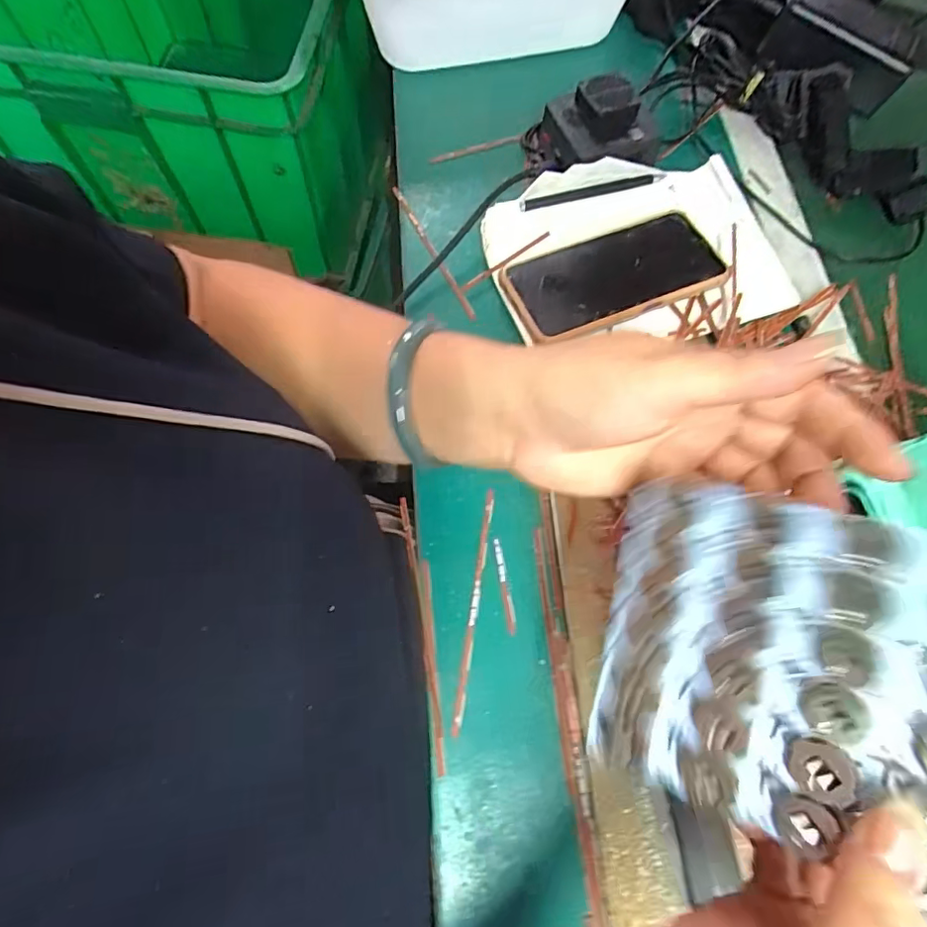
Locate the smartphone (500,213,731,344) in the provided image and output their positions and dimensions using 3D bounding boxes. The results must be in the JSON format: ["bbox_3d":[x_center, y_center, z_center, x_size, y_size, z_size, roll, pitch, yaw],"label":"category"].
[{"bbox_3d":[0.111,-0.141,0.408,0.152,0.010,0.070,-18,76,-1],"label":"smartphone"}]

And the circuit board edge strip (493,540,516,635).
[{"bbox_3d":[0.026,0.076,0.343,0.005,0.004,0.057,-8,68,-6],"label":"circuit board edge strip"}]

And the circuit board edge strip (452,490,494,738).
[{"bbox_3d":[0.007,0.086,0.337,0.005,0.005,0.145,9,67,1],"label":"circuit board edge strip"}]

